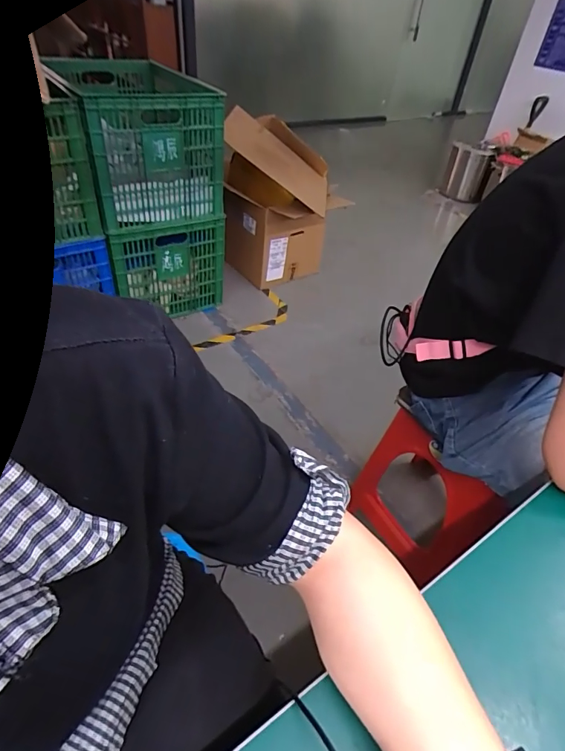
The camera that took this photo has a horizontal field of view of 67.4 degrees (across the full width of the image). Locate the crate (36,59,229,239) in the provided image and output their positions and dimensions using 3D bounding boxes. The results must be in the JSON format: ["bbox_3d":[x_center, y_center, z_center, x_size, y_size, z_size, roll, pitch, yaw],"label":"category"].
[{"bbox_3d":[-0.542,-0.888,1.583,0.467,0.444,0.642,-16,47,-22],"label":"crate"}]

